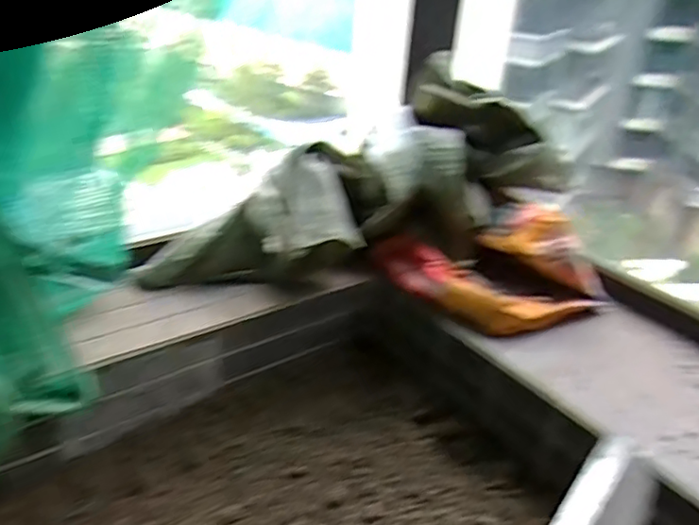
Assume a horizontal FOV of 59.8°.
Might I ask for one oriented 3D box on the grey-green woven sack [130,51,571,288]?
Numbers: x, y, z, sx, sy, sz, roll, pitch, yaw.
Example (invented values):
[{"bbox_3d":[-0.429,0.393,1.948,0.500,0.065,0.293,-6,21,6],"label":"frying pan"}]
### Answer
[{"bbox_3d":[-0.011,-0.104,0.932,0.598,0.192,0.235,-23,36,-12],"label":"grey-green woven sack"}]

